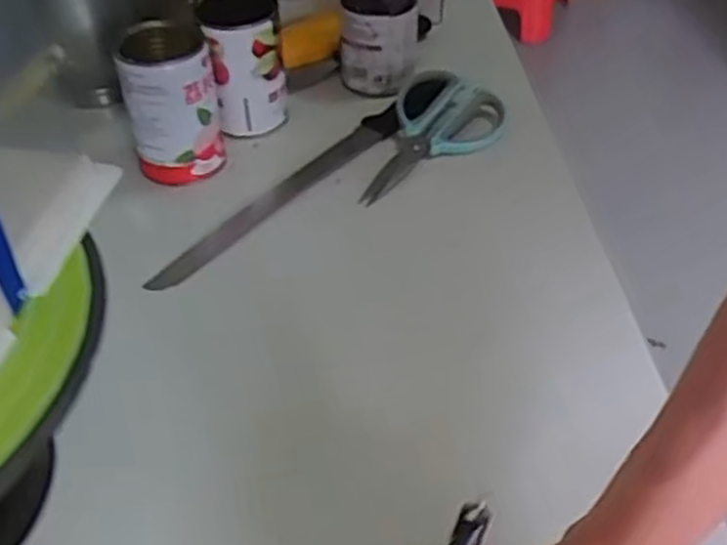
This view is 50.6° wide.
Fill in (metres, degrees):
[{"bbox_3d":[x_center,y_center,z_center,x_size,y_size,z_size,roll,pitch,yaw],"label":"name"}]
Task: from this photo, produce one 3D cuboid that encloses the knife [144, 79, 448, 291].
[{"bbox_3d":[-0.048,-0.088,0.634,0.038,0.023,0.326,31,52,30],"label":"knife"}]

